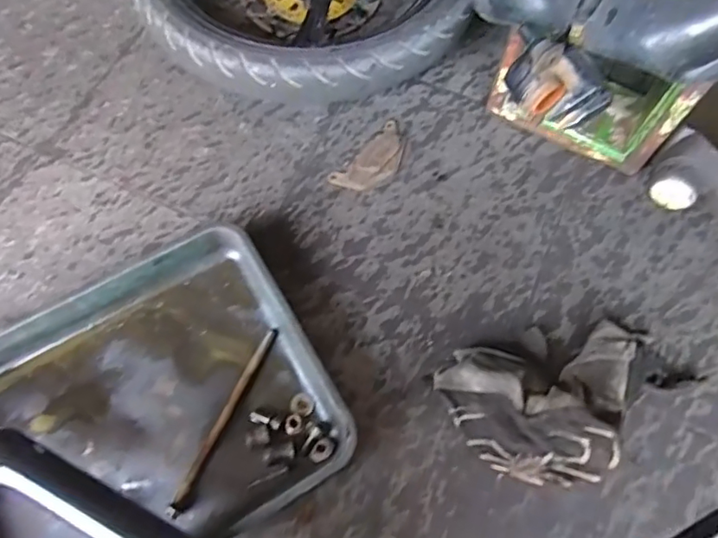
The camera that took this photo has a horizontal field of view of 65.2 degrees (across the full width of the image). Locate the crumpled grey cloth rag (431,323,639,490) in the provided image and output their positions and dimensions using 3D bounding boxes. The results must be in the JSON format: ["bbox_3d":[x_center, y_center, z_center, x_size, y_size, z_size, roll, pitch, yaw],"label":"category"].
[{"bbox_3d":[0.178,0.129,0.534,0.191,0.063,0.143,-8,67,-4],"label":"crumpled grey cloth rag"}]

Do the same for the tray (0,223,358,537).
[{"bbox_3d":[-0.212,0.140,0.531,0.359,0.051,0.275,-26,69,-11],"label":"tray"}]

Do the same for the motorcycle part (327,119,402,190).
[{"bbox_3d":[0.020,-0.132,0.674,0.052,0.014,0.111,40,72,15],"label":"motorcycle part"}]

